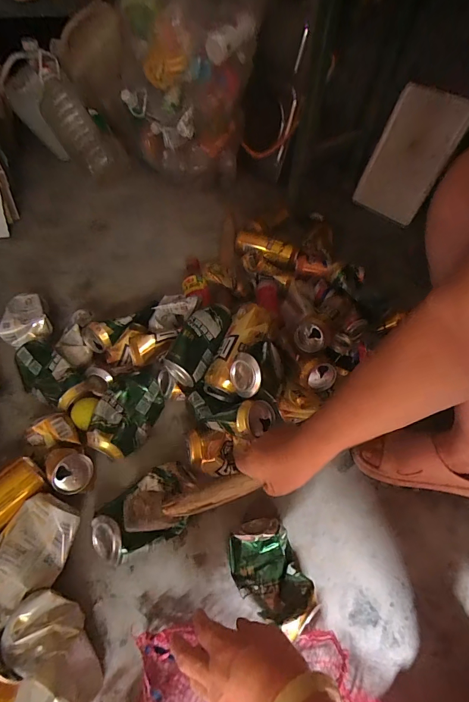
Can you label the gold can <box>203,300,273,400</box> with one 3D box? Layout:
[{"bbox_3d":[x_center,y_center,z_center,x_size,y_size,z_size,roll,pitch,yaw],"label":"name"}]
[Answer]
[{"bbox_3d":[0.006,-0.004,0.571,0.064,0.053,0.167,24,77,15],"label":"gold can"}]

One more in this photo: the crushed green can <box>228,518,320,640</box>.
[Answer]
[{"bbox_3d":[0.045,0.285,0.462,0.085,0.056,0.131,-19,53,-22],"label":"crushed green can"}]

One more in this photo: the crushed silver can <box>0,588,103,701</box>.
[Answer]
[{"bbox_3d":[-0.191,0.329,0.387,0.134,0.075,0.074,30,52,19],"label":"crushed silver can"}]

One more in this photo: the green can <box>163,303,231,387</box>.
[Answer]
[{"bbox_3d":[-0.059,-0.020,0.596,0.078,0.075,0.158,24,68,16],"label":"green can"}]

